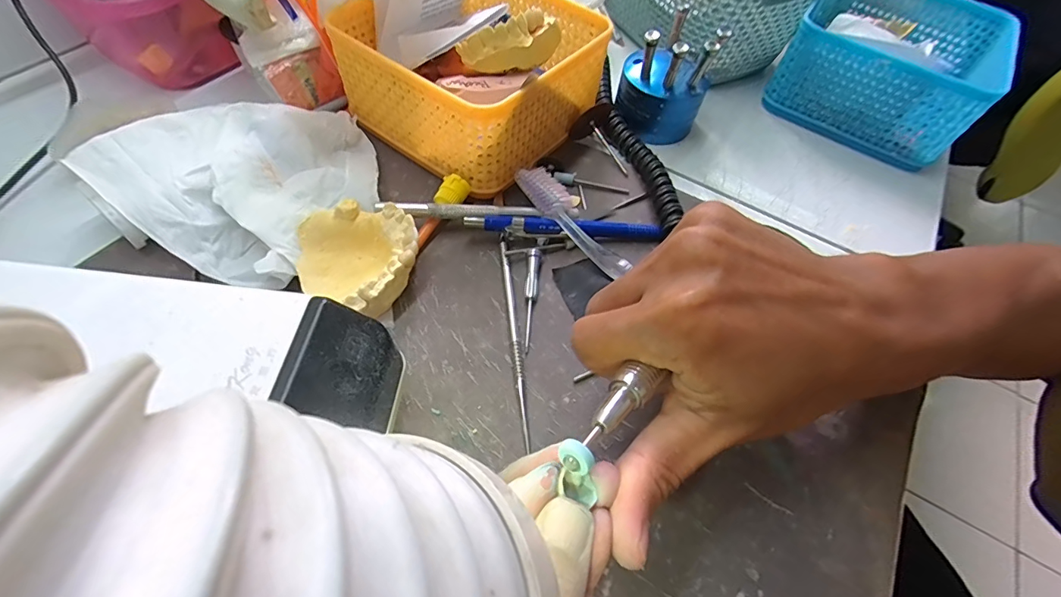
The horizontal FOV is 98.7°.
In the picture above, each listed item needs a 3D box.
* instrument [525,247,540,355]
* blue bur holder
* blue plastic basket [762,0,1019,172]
[{"bbox_3d":[0.000,-0.001,0.239,0.006,0.008,0.060,5,58,-1],"label":"instrument"},{"bbox_3d":[0.093,-0.152,0.309,0.057,0.068,0.057,23,59,10],"label":"blue bur holder"},{"bbox_3d":[0.270,-0.182,0.349,0.130,0.066,0.142,32,61,15],"label":"blue plastic basket"}]

